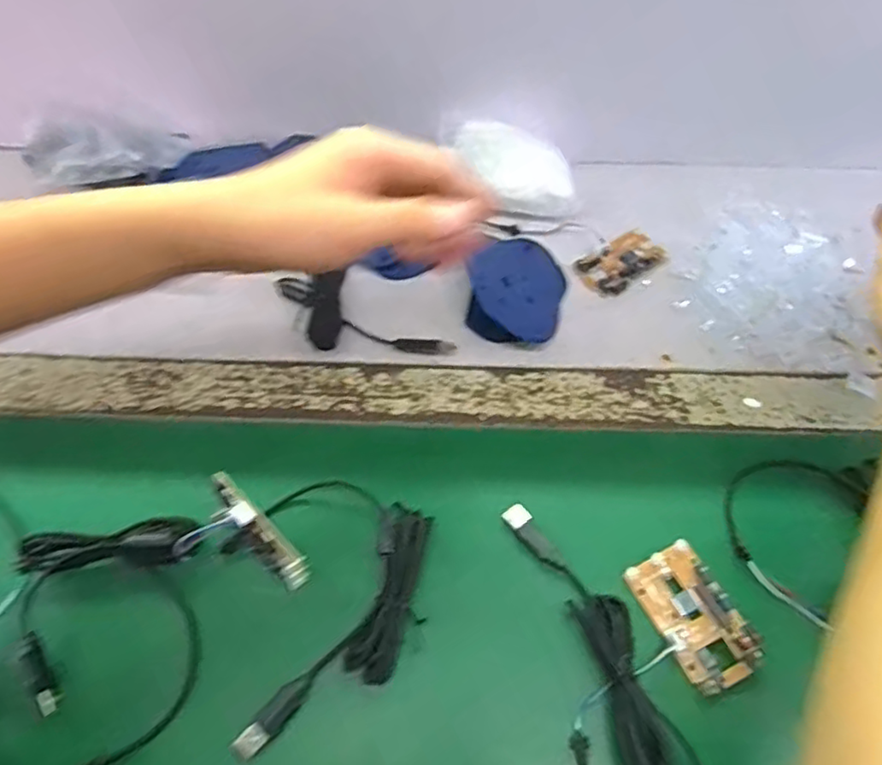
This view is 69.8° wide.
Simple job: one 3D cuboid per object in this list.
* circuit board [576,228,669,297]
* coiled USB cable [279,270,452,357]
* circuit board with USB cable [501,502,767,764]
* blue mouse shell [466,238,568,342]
[{"bbox_3d":[0.151,-0.100,0.523,0.076,0.006,0.044,-29,62,-18],"label":"circuit board"},{"bbox_3d":[-0.068,-0.047,0.486,0.150,0.013,0.063,39,66,18],"label":"coiled USB cable"},{"bbox_3d":[0.119,0.148,0.356,0.111,0.018,0.185,-10,58,-7],"label":"circuit board with USB cable"},{"bbox_3d":[0.061,-0.081,0.499,0.073,0.026,0.113,14,58,8],"label":"blue mouse shell"}]

